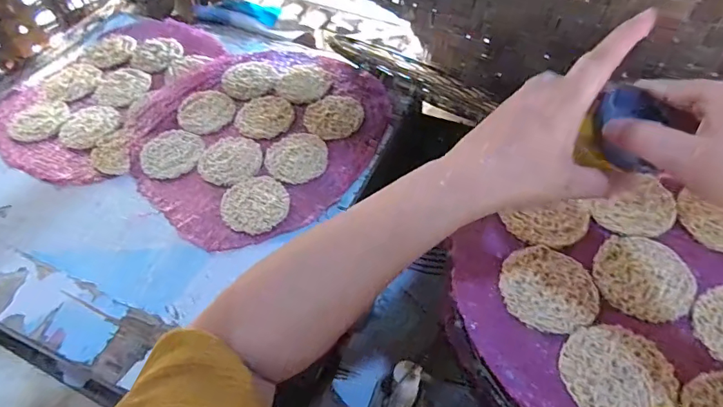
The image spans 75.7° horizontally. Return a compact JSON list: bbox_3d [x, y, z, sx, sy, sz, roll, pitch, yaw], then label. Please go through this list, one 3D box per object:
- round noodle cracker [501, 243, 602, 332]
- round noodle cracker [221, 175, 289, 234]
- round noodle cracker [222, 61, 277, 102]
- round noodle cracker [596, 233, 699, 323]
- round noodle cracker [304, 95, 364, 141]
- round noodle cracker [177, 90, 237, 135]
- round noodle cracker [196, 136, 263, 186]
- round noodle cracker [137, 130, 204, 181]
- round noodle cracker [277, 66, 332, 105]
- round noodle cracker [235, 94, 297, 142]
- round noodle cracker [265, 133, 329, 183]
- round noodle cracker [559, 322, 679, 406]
[{"bbox_3d":[0.162,0.072,0.402,0.078,0.004,0.079,-2,52,3],"label":"round noodle cracker"},{"bbox_3d":[-0.126,0.002,0.555,0.076,0.012,0.080,-2,52,3],"label":"round noodle cracker"},{"bbox_3d":[-0.168,-0.186,0.701,0.079,0.013,0.087,-19,53,-10],"label":"round noodle cracker"},{"bbox_3d":[0.247,0.064,0.407,0.078,0.004,0.078,-2,52,3],"label":"round noodle cracker"},{"bbox_3d":[-0.037,-0.120,0.637,0.082,0.006,0.080,-2,52,3],"label":"round noodle cracker"},{"bbox_3d":[-0.220,-0.131,0.658,0.077,0.004,0.083,-2,52,3],"label":"round noodle cracker"},{"bbox_3d":[-0.169,-0.055,0.602,0.078,0.009,0.082,-2,52,3],"label":"round noodle cracker"},{"bbox_3d":[-0.252,-0.067,0.616,0.080,0.007,0.079,-2,52,3],"label":"round noodle cracker"},{"bbox_3d":[-0.087,-0.173,0.686,0.079,0.009,0.080,-2,52,3],"label":"round noodle cracker"},{"bbox_3d":[-0.133,-0.120,0.646,0.080,0.005,0.080,-2,52,3],"label":"round noodle cracker"},{"bbox_3d":[-0.083,-0.060,0.598,0.077,0.008,0.080,-2,52,3],"label":"round noodle cracker"},{"bbox_3d":[0.195,0.126,0.356,0.081,0.005,0.072,-22,54,-12],"label":"round noodle cracker"}]

